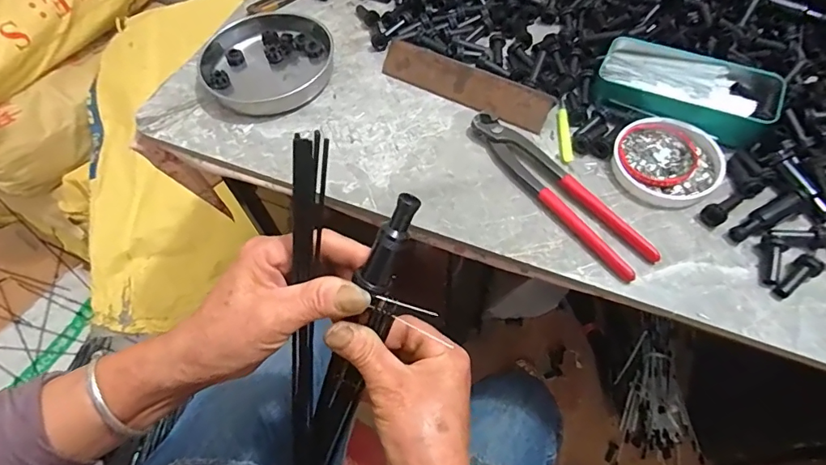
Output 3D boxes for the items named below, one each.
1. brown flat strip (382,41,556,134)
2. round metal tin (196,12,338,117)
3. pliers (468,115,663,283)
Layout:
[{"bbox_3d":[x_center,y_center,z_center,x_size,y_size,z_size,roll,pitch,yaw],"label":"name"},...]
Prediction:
[{"bbox_3d":[0.051,-0.150,0.468,0.179,0.039,0.005,28,22,17],"label":"brown flat strip"},{"bbox_3d":[-0.156,-0.186,0.504,0.137,0.022,0.137,-2,59,3],"label":"round metal tin"},{"bbox_3d":[0.125,-0.041,0.404,0.041,0.015,0.194,-32,62,-14],"label":"pliers"}]

